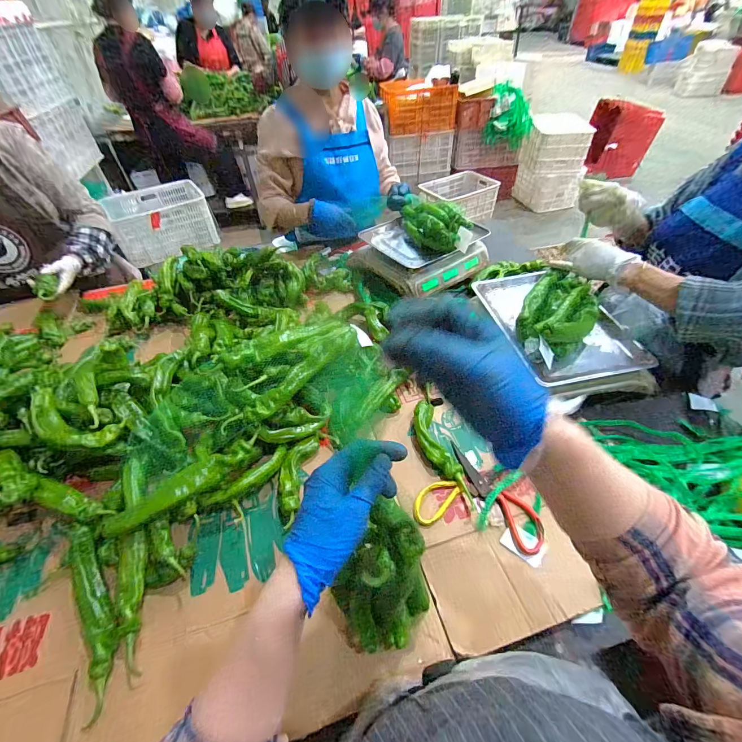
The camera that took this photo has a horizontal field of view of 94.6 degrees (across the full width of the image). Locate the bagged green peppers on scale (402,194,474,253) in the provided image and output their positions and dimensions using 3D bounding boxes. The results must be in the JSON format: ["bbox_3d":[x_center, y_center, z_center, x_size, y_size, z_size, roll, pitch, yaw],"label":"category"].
[{"bbox_3d":[0.163,-0.406,0.937,0.107,0.089,0.220,-35,54,-24],"label":"bagged green peppers on scale"}]

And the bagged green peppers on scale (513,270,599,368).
[{"bbox_3d":[0.375,-0.107,0.695,0.131,0.078,0.232,27,55,26],"label":"bagged green peppers on scale"}]

